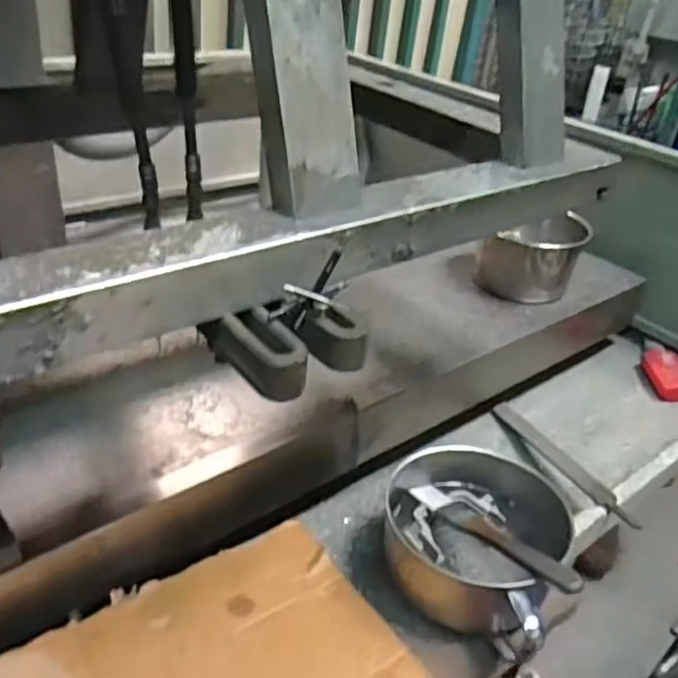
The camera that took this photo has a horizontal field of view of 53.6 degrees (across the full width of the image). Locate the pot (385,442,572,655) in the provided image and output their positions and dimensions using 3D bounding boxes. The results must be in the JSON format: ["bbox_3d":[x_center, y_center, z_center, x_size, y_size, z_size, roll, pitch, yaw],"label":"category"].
[{"bbox_3d":[0.107,0.162,0.551,0.145,0.067,0.145,4,32,-3],"label":"pot"}]

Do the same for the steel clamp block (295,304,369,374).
[{"bbox_3d":[-0.002,-0.001,0.405,0.042,0.028,0.020,21,35,22],"label":"steel clamp block"}]

